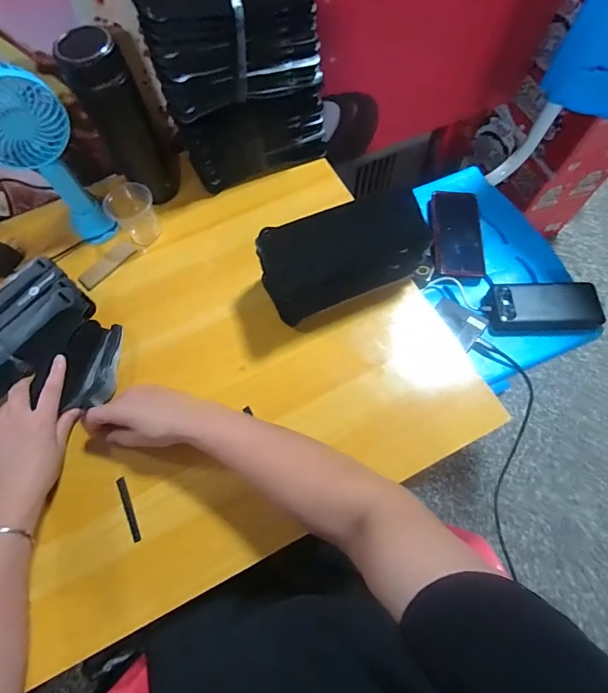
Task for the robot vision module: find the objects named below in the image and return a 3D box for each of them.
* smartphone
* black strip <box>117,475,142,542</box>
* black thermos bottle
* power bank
[{"bbox_3d":[0.250,-0.185,0.634,0.073,0.014,0.152,4,69,4],"label":"smartphone"},{"bbox_3d":[-0.198,0.184,0.443,0.009,0.006,0.071,-23,69,-7],"label":"black strip"},{"bbox_3d":[-0.228,-0.283,0.513,0.077,0.206,0.059,-32,71,-10],"label":"black thermos bottle"},{"bbox_3d":[0.351,-0.061,0.578,0.154,0.024,0.078,-4,68,1],"label":"power bank"}]

